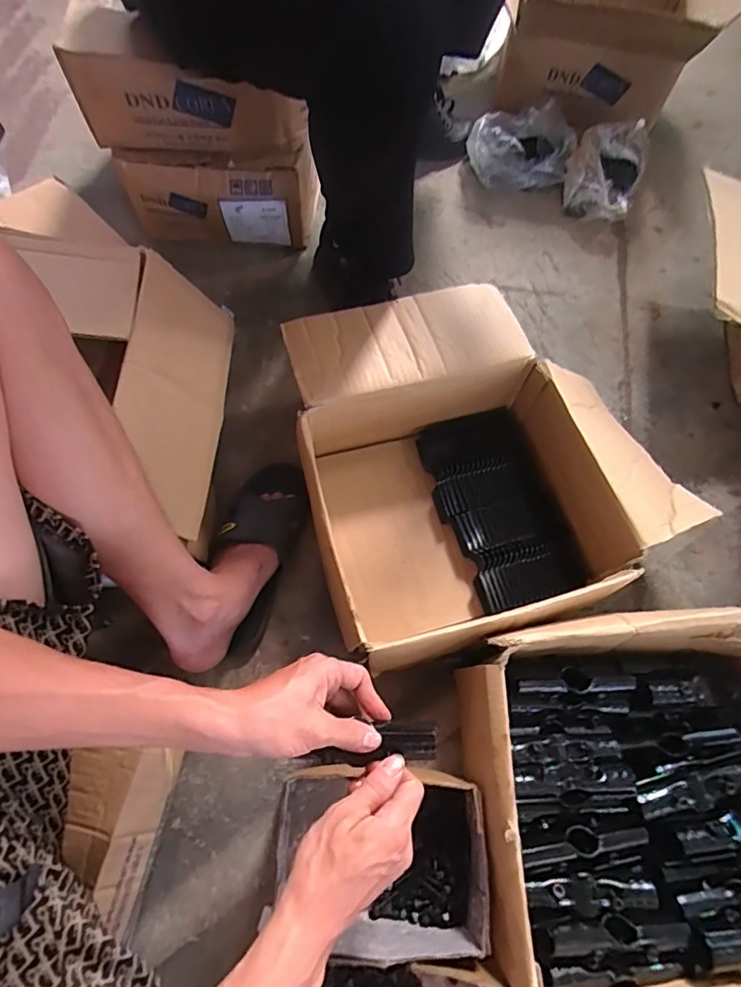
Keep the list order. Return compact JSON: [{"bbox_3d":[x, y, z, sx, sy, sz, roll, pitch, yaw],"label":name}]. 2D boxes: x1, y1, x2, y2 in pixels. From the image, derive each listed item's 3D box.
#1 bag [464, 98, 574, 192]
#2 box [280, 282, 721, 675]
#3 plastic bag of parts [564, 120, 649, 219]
[{"bbox_3d":[0.284,-0.635,0.941,0.194,0.086,0.148,-17,68,-8],"label":"bag"},{"bbox_3d":[0.129,-0.046,0.662,0.443,0.152,0.435,-18,68,-8],"label":"box"},{"bbox_3d":[0.425,-0.584,0.928,0.134,0.086,0.168,19,68,7],"label":"plastic bag of parts"}]

